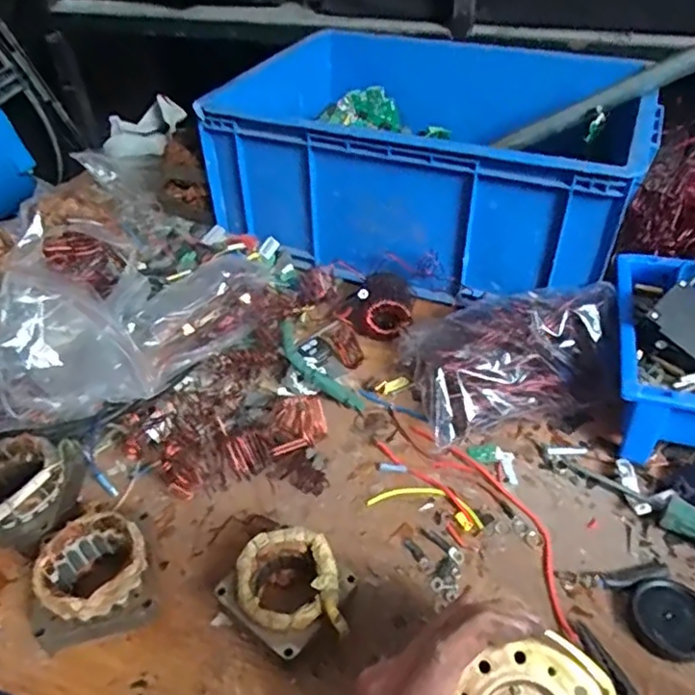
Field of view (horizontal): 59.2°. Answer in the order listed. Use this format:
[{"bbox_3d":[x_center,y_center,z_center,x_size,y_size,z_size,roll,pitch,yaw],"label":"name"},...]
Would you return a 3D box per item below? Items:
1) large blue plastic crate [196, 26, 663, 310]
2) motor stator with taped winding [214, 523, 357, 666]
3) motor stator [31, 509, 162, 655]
[{"bbox_3d":[0.107,-0.246,0.768,0.457,0.163,0.381,17,44,19],"label":"large blue plastic crate"},{"bbox_3d":[-0.036,0.176,0.423,0.086,0.058,0.070,30,49,31],"label":"motor stator with taped winding"},{"bbox_3d":[-0.177,0.164,0.438,0.085,0.059,0.089,-11,42,-12],"label":"motor stator"}]

